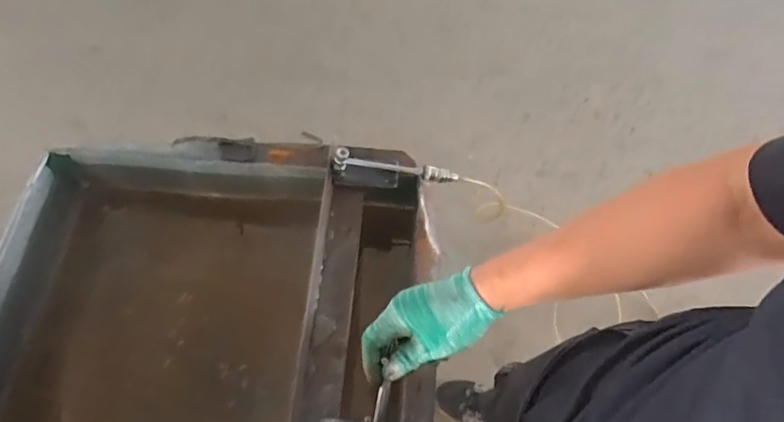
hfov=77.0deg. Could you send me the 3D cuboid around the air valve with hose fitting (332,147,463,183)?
[{"bbox_3d":[0.009,-0.060,0.683,0.175,0.032,0.018,8,65,-13],"label":"air valve with hose fitting"}]

